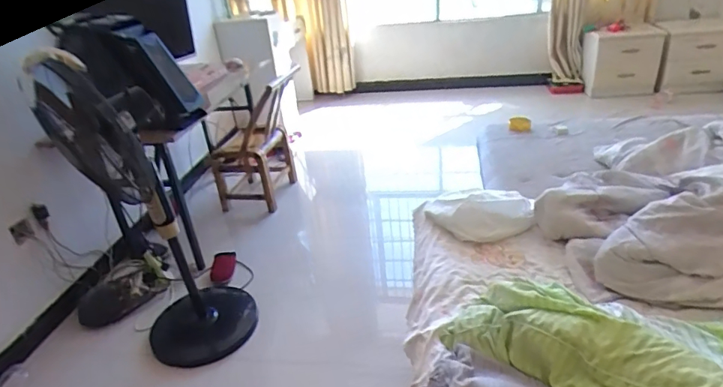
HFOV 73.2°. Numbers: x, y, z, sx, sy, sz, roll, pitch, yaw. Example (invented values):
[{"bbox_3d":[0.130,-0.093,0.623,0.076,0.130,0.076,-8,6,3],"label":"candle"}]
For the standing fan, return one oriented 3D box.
[{"bbox_3d":[-0.722,0.075,1.756,0.421,1.156,0.559,-16,30,-17],"label":"standing fan"}]

